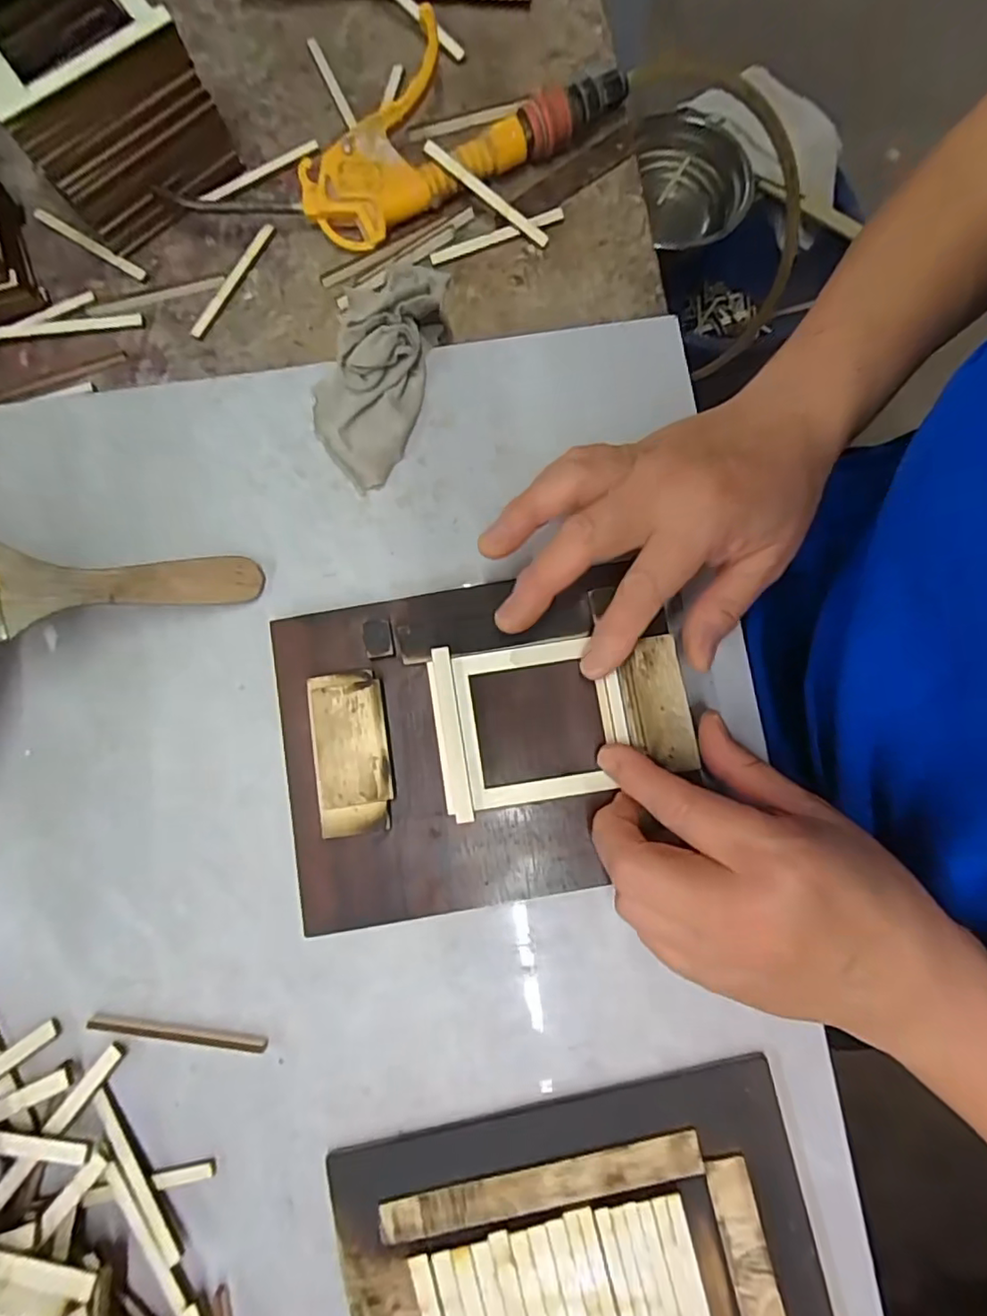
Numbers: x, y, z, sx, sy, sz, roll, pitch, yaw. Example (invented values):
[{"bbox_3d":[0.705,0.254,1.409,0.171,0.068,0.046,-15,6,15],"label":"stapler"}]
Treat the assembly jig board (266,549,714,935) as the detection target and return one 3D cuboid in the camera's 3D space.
[{"bbox_3d":[-0.001,0.038,0.272,0.191,0.015,0.145,-9,80,-2],"label":"assembly jig board"}]

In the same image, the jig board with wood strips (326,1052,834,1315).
[{"bbox_3d":[0.041,0.274,0.240,0.195,0.010,0.158,-12,80,-3],"label":"jig board with wood strips"}]

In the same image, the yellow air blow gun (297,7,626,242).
[{"bbox_3d":[-0.027,-0.304,0.329,0.182,0.034,0.079,-30,83,-5],"label":"yellow air blow gun"}]

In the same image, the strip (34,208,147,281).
[{"bbox_3d":[-0.235,-0.242,0.338,0.076,0.005,0.006,32,81,5],"label":"strip"}]

